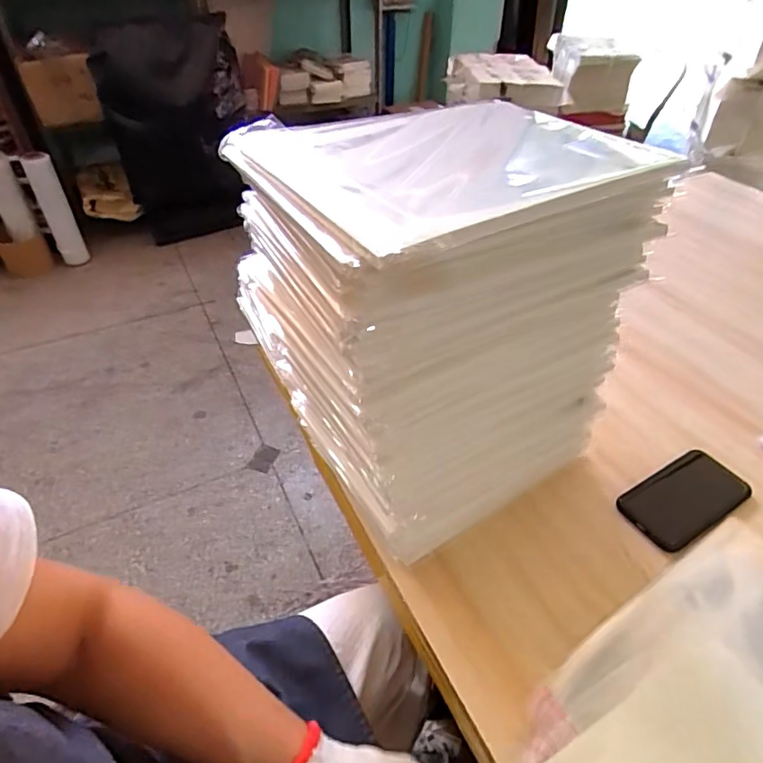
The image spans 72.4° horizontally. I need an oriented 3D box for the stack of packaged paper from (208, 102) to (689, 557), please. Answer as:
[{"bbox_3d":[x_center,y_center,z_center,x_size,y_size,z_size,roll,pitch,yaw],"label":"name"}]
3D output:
[{"bbox_3d":[0.054,-0.046,0.488,0.276,0.335,0.217,-23,47,-22],"label":"stack of packaged paper"}]

